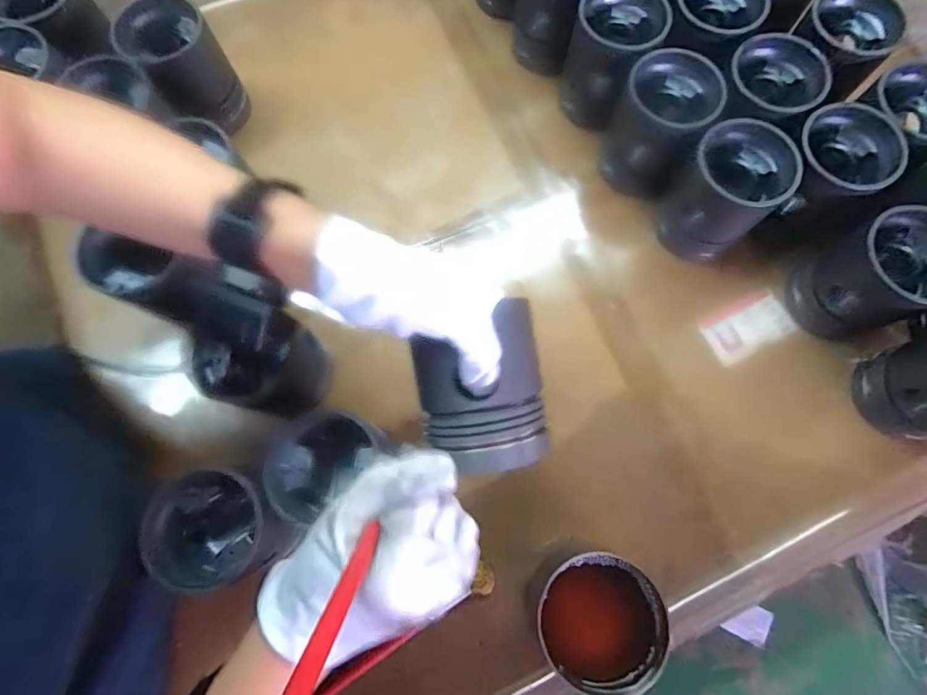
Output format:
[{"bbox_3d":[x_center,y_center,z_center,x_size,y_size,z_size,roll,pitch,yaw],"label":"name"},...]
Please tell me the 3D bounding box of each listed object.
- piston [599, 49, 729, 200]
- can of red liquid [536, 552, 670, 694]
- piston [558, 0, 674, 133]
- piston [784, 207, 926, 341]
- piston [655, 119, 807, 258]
[{"bbox_3d":[0.201,-0.231,0.491,0.088,0.103,0.096,0,75,0],"label":"piston"},{"bbox_3d":[0.112,0.223,0.384,0.082,0.077,0.102,24,76,6],"label":"can of red liquid"},{"bbox_3d":[0.160,-0.319,0.514,0.091,0.107,0.094,0,75,0],"label":"piston"},{"bbox_3d":[0.389,-0.062,0.444,0.093,0.109,0.087,0,75,0],"label":"piston"},{"bbox_3d":[0.259,-0.153,0.468,0.099,0.101,0.085,-42,79,-10],"label":"piston"}]

